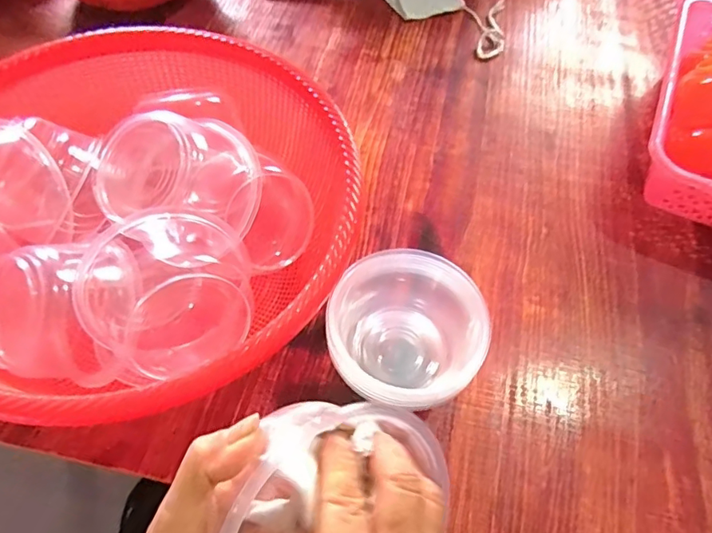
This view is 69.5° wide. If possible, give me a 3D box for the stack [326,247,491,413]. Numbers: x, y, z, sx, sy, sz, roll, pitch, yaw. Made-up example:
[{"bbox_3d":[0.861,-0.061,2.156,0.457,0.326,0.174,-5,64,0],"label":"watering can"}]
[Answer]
[{"bbox_3d":[0.036,0.059,0.397,0.111,0.093,0.105,13,58,5],"label":"stack"}]

